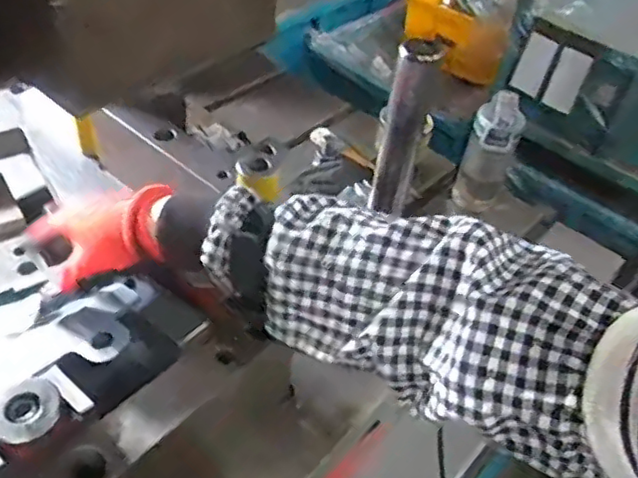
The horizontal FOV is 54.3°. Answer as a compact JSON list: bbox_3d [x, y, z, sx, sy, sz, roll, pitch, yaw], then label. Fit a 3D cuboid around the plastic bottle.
[{"bbox_3d":[0.258,-0.123,0.952,0.072,0.197,0.060,21,45,14],"label":"plastic bottle"}]

